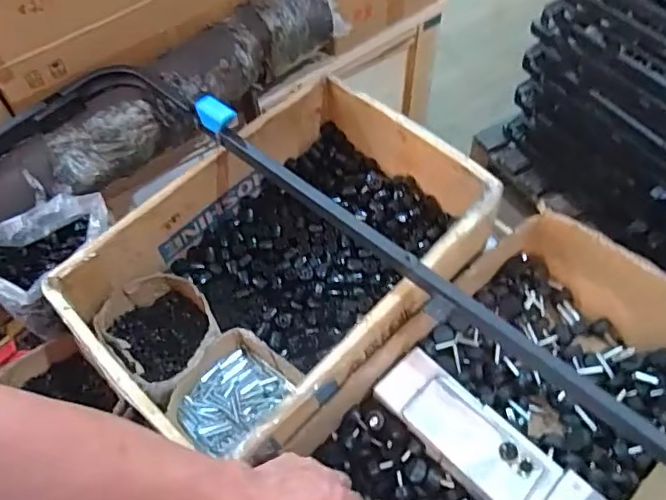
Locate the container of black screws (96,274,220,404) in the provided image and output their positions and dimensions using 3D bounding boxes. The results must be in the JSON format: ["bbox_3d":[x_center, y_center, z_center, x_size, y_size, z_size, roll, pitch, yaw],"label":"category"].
[{"bbox_3d":[-0.235,0.115,0.786,0.137,0.059,0.167,-39,63,-20],"label":"container of black screws"}]

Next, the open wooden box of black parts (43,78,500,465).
[{"bbox_3d":[-0.063,0.026,0.789,0.538,0.160,0.372,-37,63,-19],"label":"open wooden box of black parts"}]

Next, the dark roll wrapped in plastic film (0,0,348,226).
[{"bbox_3d":[-0.304,-0.207,0.902,0.120,0.123,0.845,38,67,24],"label":"dark roll wrapped in plastic film"}]

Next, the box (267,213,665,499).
[{"bbox_3d":[0.197,0.225,0.669,0.330,0.134,0.583,39,67,24],"label":"box"}]

